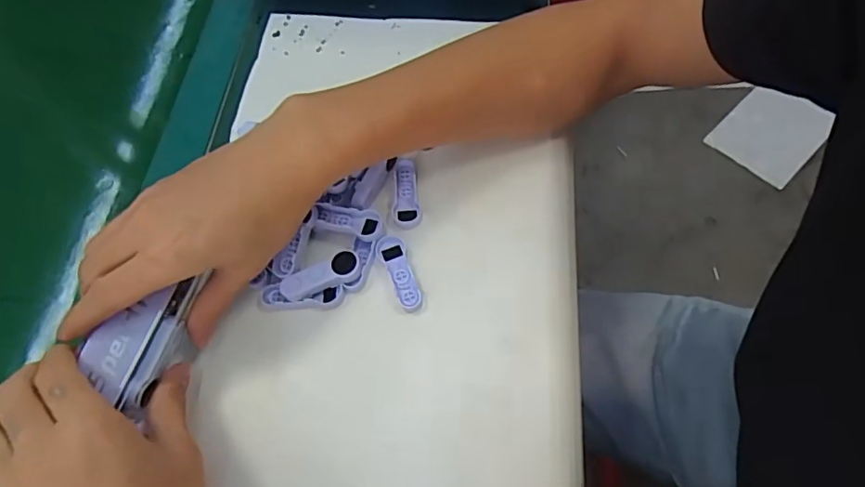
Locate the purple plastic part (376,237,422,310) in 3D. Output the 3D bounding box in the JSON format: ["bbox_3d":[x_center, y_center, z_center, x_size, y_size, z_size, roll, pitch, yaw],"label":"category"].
[{"bbox_3d":[-0.020,0.018,0.331,0.016,0.007,0.049,-26,63,-8],"label":"purple plastic part"}]

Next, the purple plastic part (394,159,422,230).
[{"bbox_3d":[-0.017,-0.034,0.357,0.017,0.005,0.051,-5,63,3],"label":"purple plastic part"}]

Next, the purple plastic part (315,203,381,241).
[{"bbox_3d":[-0.053,-0.014,0.342,0.042,0.013,0.020,16,64,11],"label":"purple plastic part"}]

